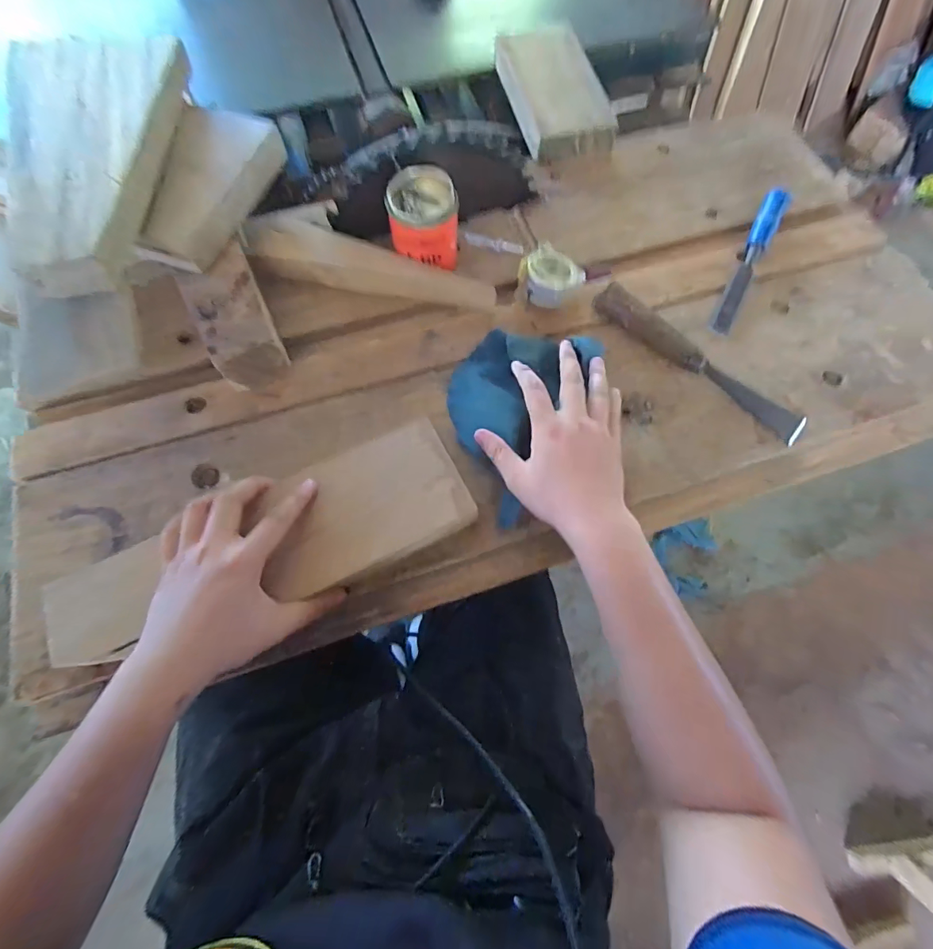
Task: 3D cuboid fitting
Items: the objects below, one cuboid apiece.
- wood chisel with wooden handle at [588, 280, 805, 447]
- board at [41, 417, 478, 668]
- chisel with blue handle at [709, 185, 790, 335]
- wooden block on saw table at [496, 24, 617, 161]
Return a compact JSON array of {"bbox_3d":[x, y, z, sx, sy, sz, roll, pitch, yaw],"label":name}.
[{"bbox_3d":[0.247,-0.124,0.469,0.250,0.035,0.038,37,74,12],"label":"wood chisel with wooden handle"},{"bbox_3d":[-0.172,0.059,0.383,0.352,0.032,0.111,-21,71,-10],"label":"board"},{"bbox_3d":[0.337,-0.258,0.523,0.028,0.021,0.224,29,72,9],"label":"chisel with blue handle"},{"bbox_3d":[0.119,-0.527,0.607,0.115,0.037,0.221,-11,70,-5],"label":"wooden block on saw table"}]

